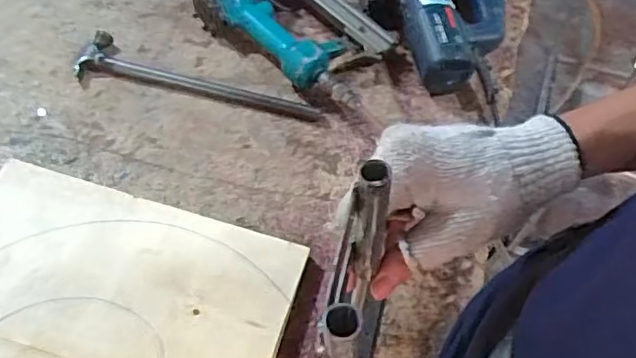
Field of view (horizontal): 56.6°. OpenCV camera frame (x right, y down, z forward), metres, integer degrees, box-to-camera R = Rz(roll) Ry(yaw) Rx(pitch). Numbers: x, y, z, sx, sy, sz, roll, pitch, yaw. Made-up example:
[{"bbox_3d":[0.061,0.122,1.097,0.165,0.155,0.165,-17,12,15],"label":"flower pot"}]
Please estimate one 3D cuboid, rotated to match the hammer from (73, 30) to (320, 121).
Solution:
[{"bbox_3d":[-0.146,-0.120,0.710,0.298,0.029,0.065,14,58,6],"label":"hammer"}]

